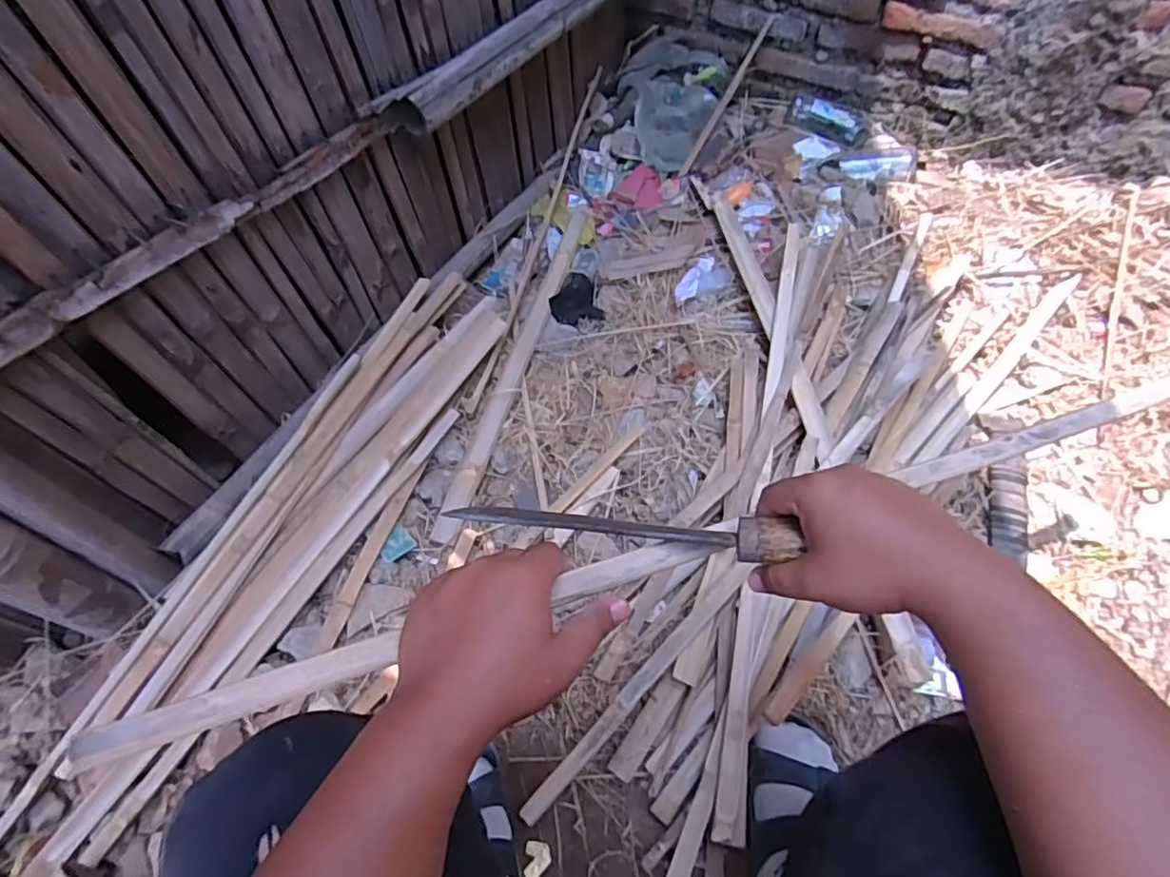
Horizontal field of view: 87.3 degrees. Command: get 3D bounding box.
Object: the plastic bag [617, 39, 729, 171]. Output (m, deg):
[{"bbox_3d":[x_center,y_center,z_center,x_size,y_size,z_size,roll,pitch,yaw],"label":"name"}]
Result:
[{"bbox_3d":[0.182,-0.748,1.352,0.223,0.100,0.332,11,56,10],"label":"plastic bag"}]

